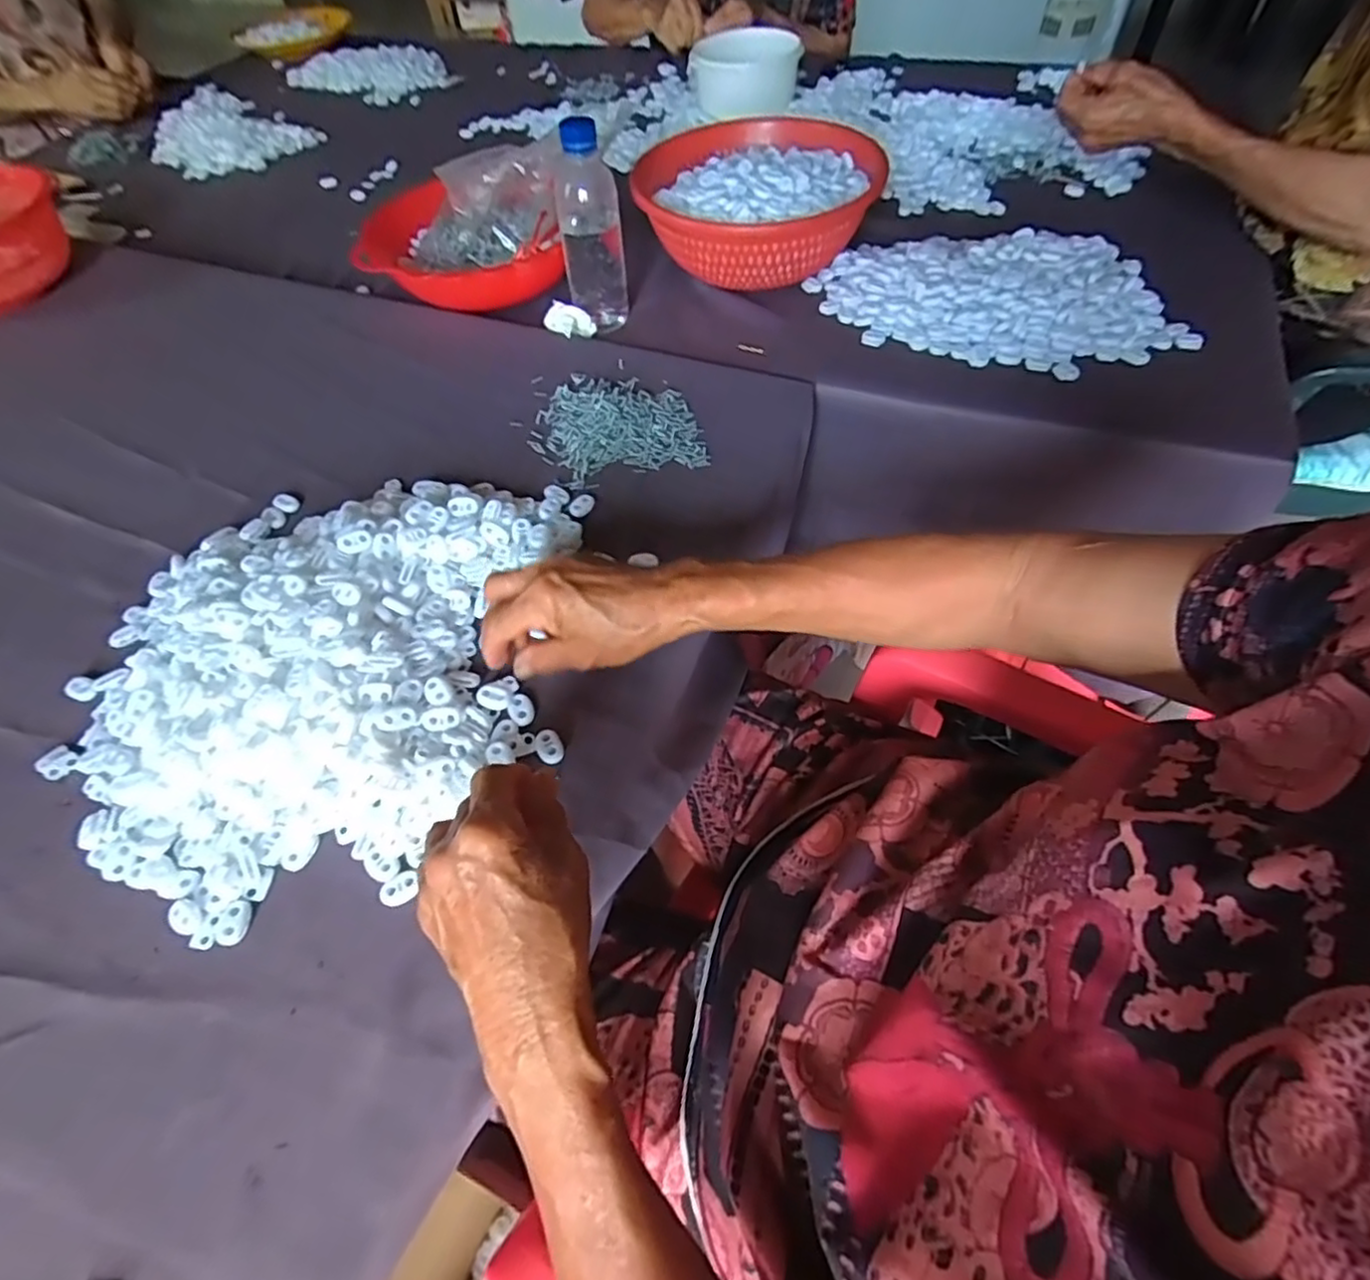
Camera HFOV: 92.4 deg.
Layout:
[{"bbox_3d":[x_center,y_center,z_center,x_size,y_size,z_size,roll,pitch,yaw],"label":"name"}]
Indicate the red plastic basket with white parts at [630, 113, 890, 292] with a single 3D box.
[{"bbox_3d":[0.074,-0.465,0.718,0.254,0.093,0.251,13,57,12],"label":"red plastic basket with white parts"}]

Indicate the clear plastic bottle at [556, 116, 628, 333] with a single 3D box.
[{"bbox_3d":[-0.093,-0.401,0.638,0.059,0.162,0.063,-6,55,-1],"label":"clear plastic bottle"}]

